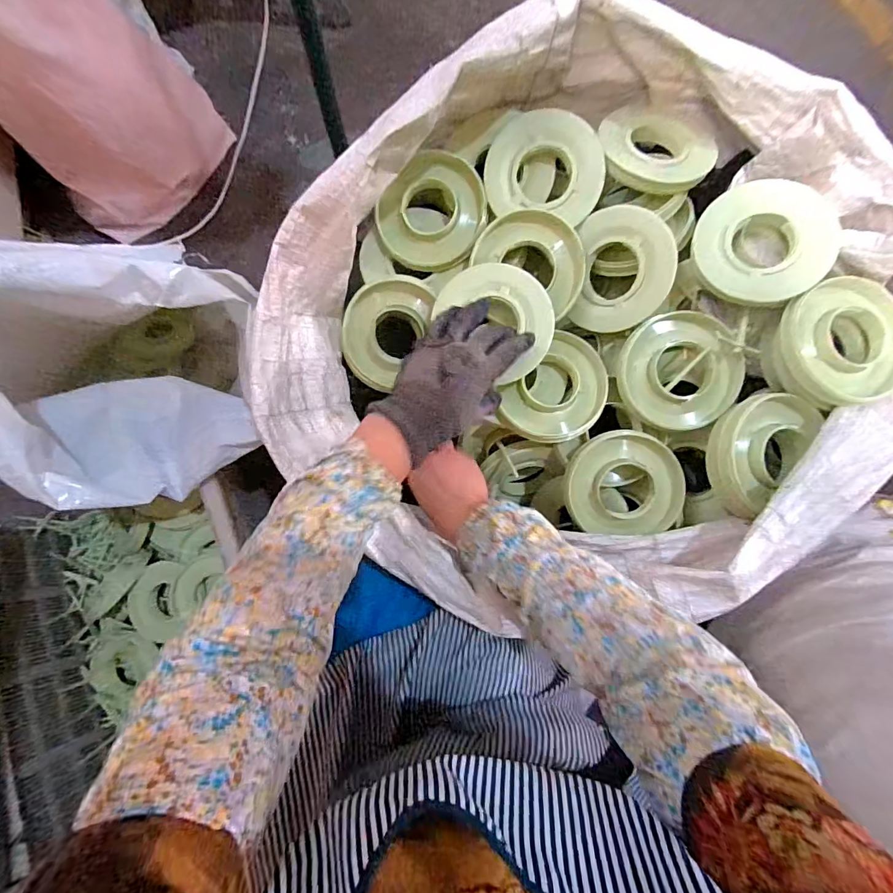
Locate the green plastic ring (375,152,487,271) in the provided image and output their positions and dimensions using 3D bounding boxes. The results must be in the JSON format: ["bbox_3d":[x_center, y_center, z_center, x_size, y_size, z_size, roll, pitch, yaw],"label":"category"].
[{"bbox_3d":[-0.017,-0.271,0.516,0.114,0.028,0.124,-1,112,-2],"label":"green plastic ring"}]

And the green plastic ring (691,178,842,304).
[{"bbox_3d":[0.336,-0.218,0.472,0.128,0.018,0.128,-1,87,13],"label":"green plastic ring"}]

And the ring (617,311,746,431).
[{"bbox_3d":[0.263,-0.084,0.511,0.126,0.026,0.126,1,99,6],"label":"ring"}]

